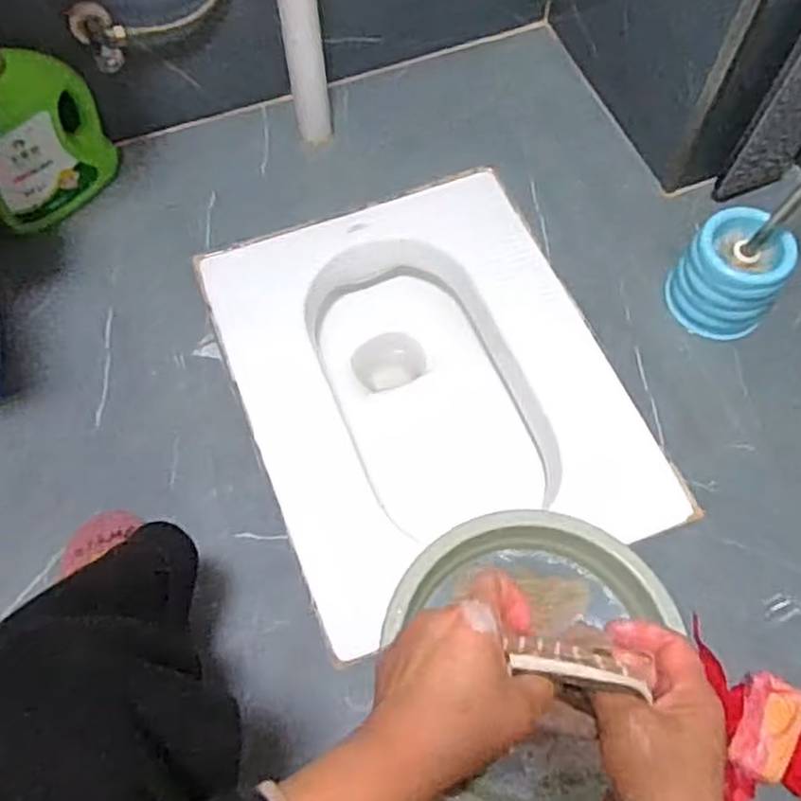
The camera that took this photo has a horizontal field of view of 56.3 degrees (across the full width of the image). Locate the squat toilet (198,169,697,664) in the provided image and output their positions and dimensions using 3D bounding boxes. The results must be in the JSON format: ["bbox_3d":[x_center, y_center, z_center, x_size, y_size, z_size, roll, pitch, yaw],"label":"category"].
[{"bbox_3d":[0.031,0.005,1.003,0.426,0.191,0.522,-18,66,-9],"label":"squat toilet"}]

